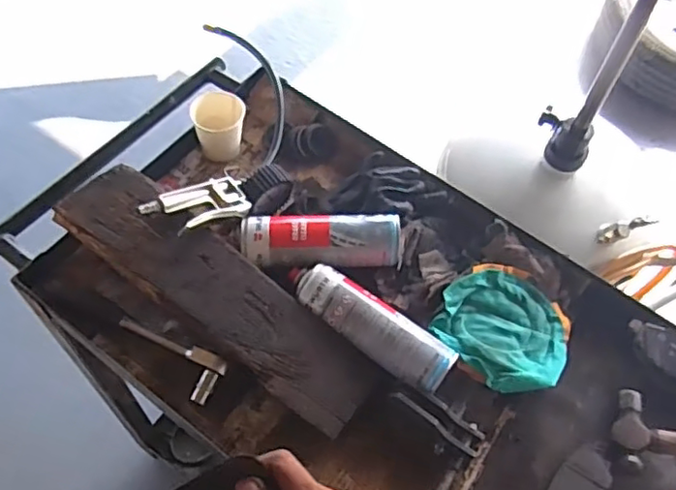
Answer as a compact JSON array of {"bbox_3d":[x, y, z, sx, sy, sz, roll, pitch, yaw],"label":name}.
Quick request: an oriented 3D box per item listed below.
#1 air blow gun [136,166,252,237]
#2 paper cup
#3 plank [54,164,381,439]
[{"bbox_3d":[-0.173,-0.054,0.777,0.138,0.019,0.075,-17,57,-37],"label":"air blow gun"},{"bbox_3d":[-0.165,-0.168,0.889,0.072,0.070,0.066,2,59,-3],"label":"paper cup"},{"bbox_3d":[-0.139,0.051,0.744,0.412,0.029,0.109,37,66,10],"label":"plank"}]

